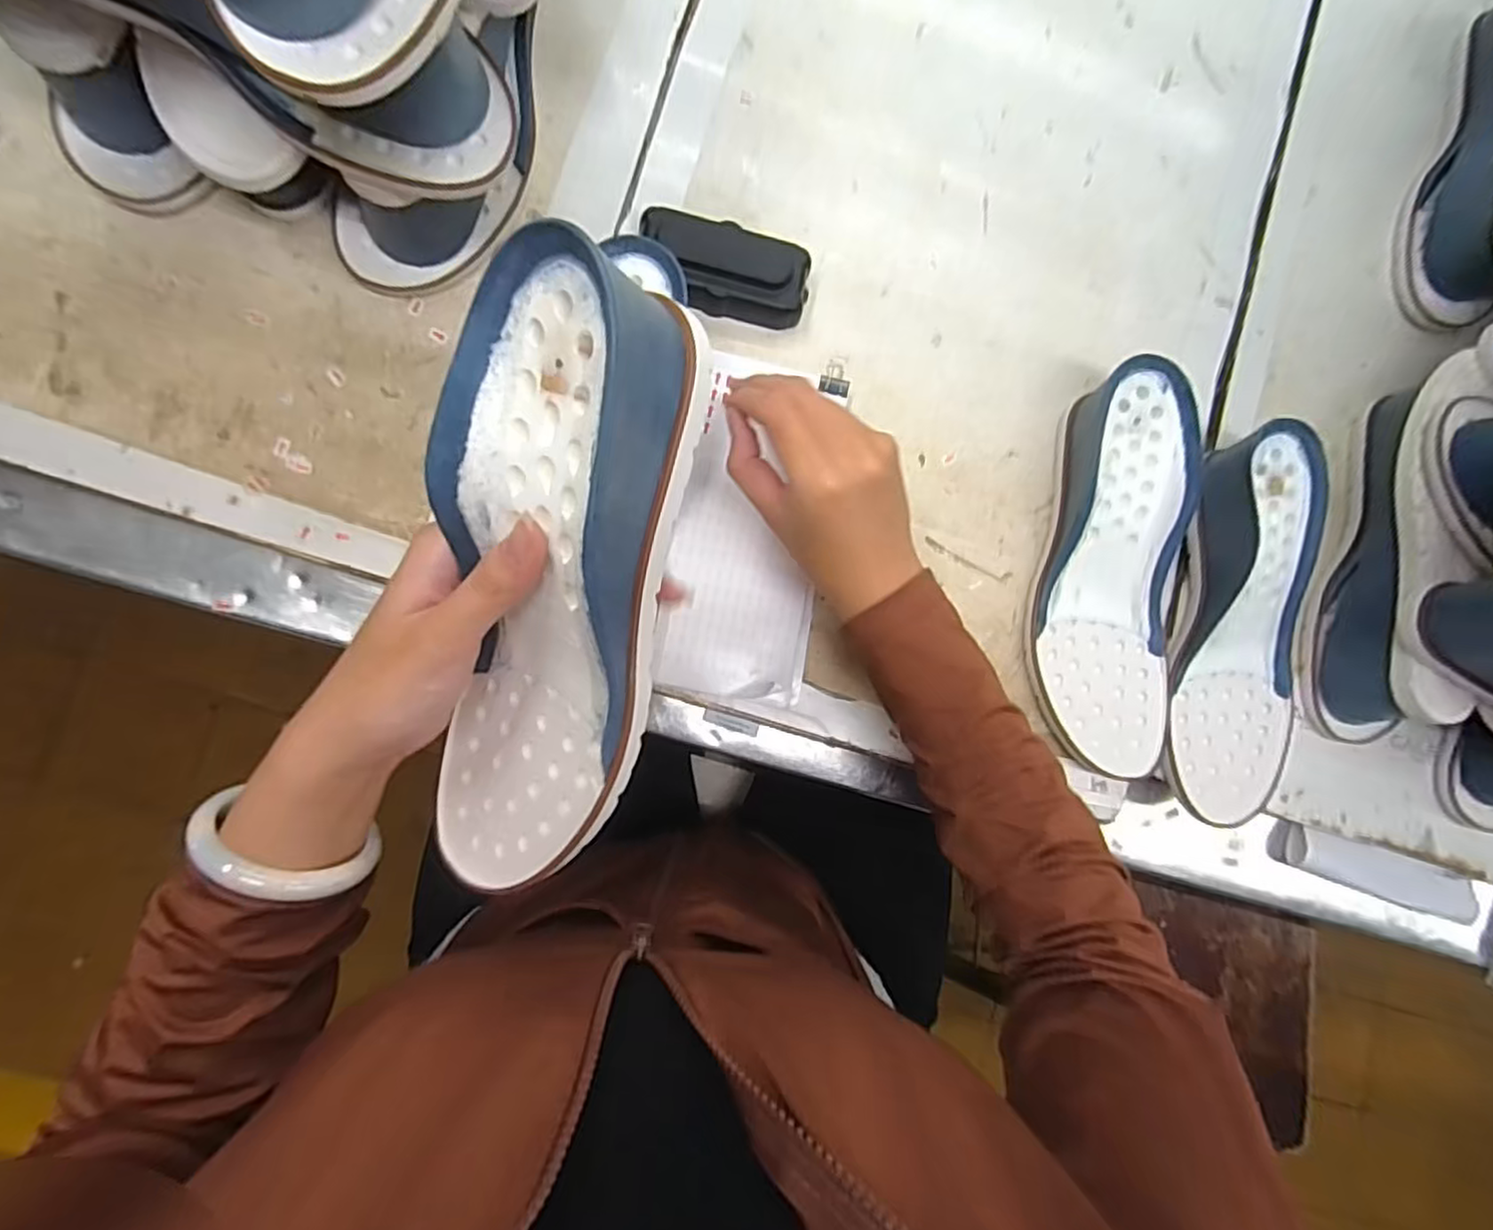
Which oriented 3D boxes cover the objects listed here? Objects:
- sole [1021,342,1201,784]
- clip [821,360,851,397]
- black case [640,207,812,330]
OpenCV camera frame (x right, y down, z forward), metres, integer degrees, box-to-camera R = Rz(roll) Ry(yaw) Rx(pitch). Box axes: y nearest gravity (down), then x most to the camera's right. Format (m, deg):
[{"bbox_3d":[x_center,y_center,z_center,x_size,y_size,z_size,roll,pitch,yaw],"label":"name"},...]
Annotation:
[{"bbox_3d":[0.246,-0.026,0.447,0.105,0.053,0.251,13,85,-7],"label":"sole"},{"bbox_3d":[0.058,-0.153,0.451,0.020,0.010,0.020,23,84,-7],"label":"clip"},{"bbox_3d":[-0.013,-0.216,0.438,0.105,0.030,0.053,10,85,-8],"label":"black case"}]

